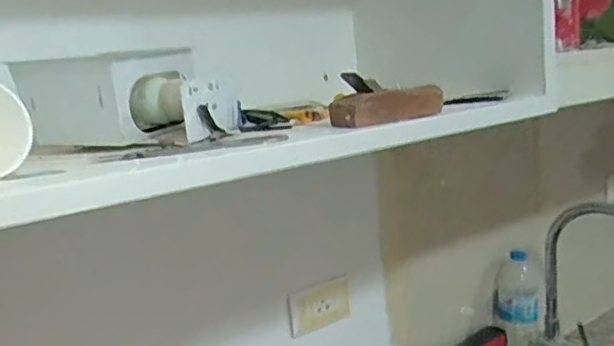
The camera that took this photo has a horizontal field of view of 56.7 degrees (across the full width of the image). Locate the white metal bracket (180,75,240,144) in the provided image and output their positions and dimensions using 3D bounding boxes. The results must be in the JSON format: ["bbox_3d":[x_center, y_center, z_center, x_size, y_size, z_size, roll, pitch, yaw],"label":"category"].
[{"bbox_3d":[-0.091,-0.064,0.546,0.009,0.056,0.079,-4,12,34],"label":"white metal bracket"}]

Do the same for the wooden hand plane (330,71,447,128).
[{"bbox_3d":[0.080,-0.073,0.558,0.110,0.044,0.052,-12,12,-31],"label":"wooden hand plane"}]

